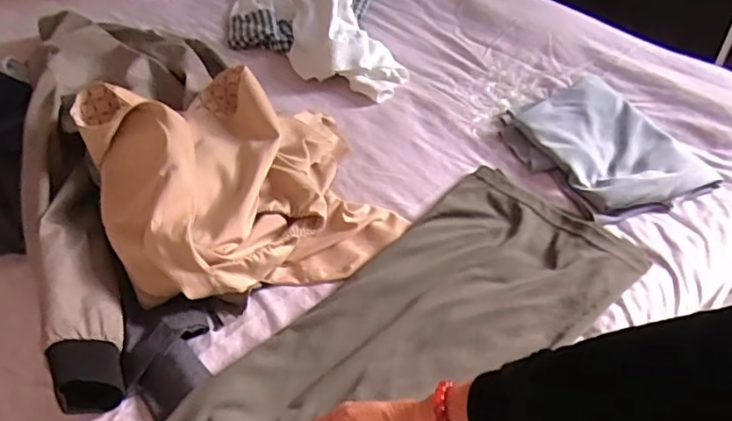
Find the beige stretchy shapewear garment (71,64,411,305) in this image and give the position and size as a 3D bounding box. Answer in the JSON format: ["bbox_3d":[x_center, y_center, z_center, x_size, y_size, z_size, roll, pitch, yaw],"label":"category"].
[{"bbox_3d":[-0.157,-0.047,0.734,0.317,0.148,0.280,-20,49,-14],"label":"beige stretchy shapewear garment"}]

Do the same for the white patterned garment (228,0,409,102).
[{"bbox_3d":[-0.114,-0.382,1.099,0.286,0.061,0.563,-9,47,-4],"label":"white patterned garment"}]

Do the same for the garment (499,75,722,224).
[{"bbox_3d":[0.321,-0.098,0.821,0.214,0.032,0.256,-16,48,-10],"label":"garment"}]

